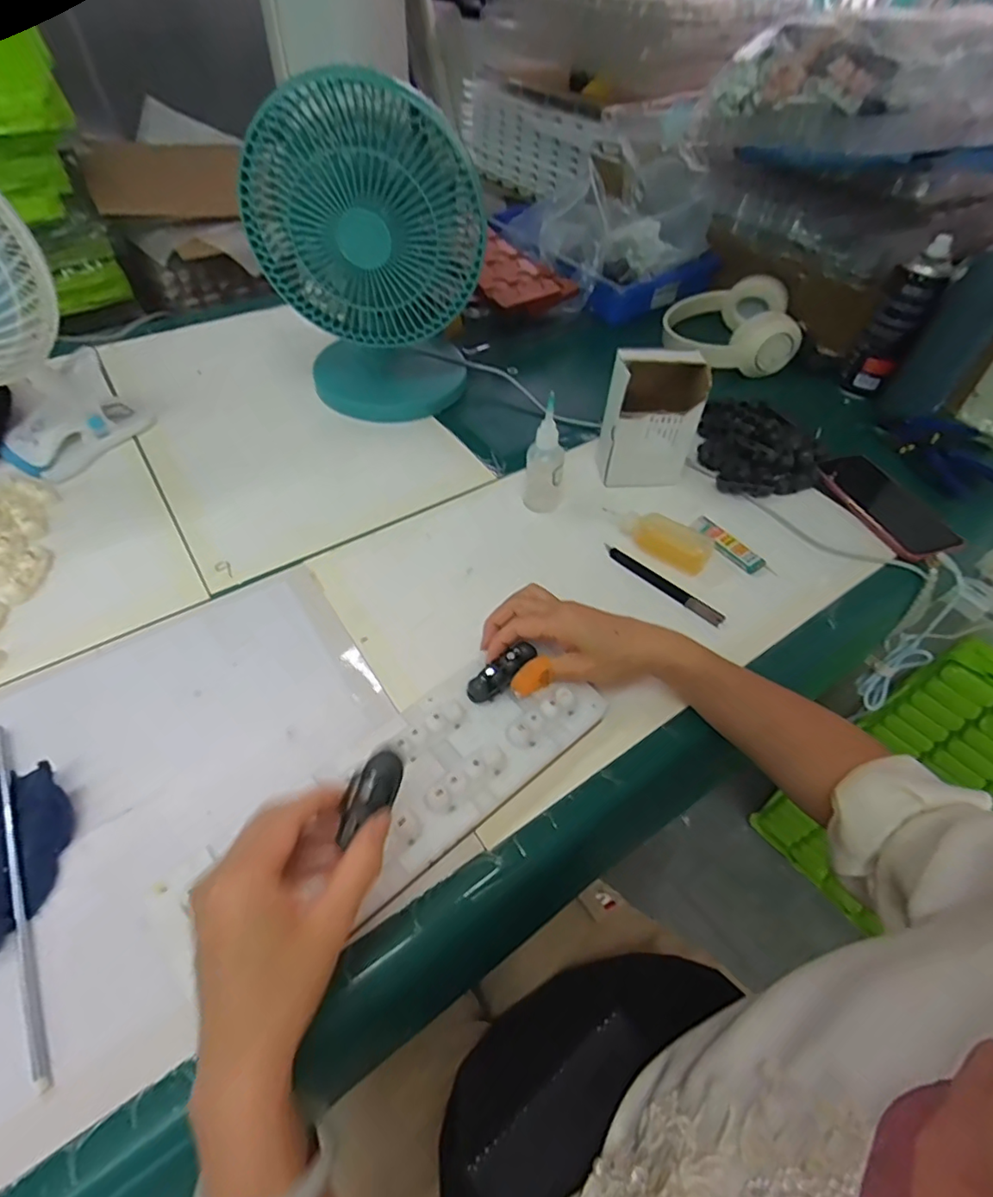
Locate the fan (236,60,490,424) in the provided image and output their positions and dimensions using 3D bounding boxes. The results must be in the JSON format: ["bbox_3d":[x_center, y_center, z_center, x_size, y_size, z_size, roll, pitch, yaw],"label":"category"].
[{"bbox_3d":[-0.130,-0.374,0.627,0.213,0.312,0.145,2,51,-1],"label":"fan"}]

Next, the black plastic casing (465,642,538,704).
[{"bbox_3d":[0.005,0.057,0.437,0.063,0.013,0.020,-38,62,-18],"label":"black plastic casing"}]

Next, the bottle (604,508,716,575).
[{"bbox_3d":[0.165,-0.065,0.564,0.106,0.028,0.045,32,56,21],"label":"bottle"}]

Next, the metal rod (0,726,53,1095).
[{"bbox_3d":[-0.305,0.176,0.354,0.010,0.006,0.240,-25,56,-22],"label":"metal rod"}]

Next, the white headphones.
[{"bbox_3d":[0.348,-0.408,0.822,0.186,0.069,0.166,20,52,12],"label":"white headphones"}]

